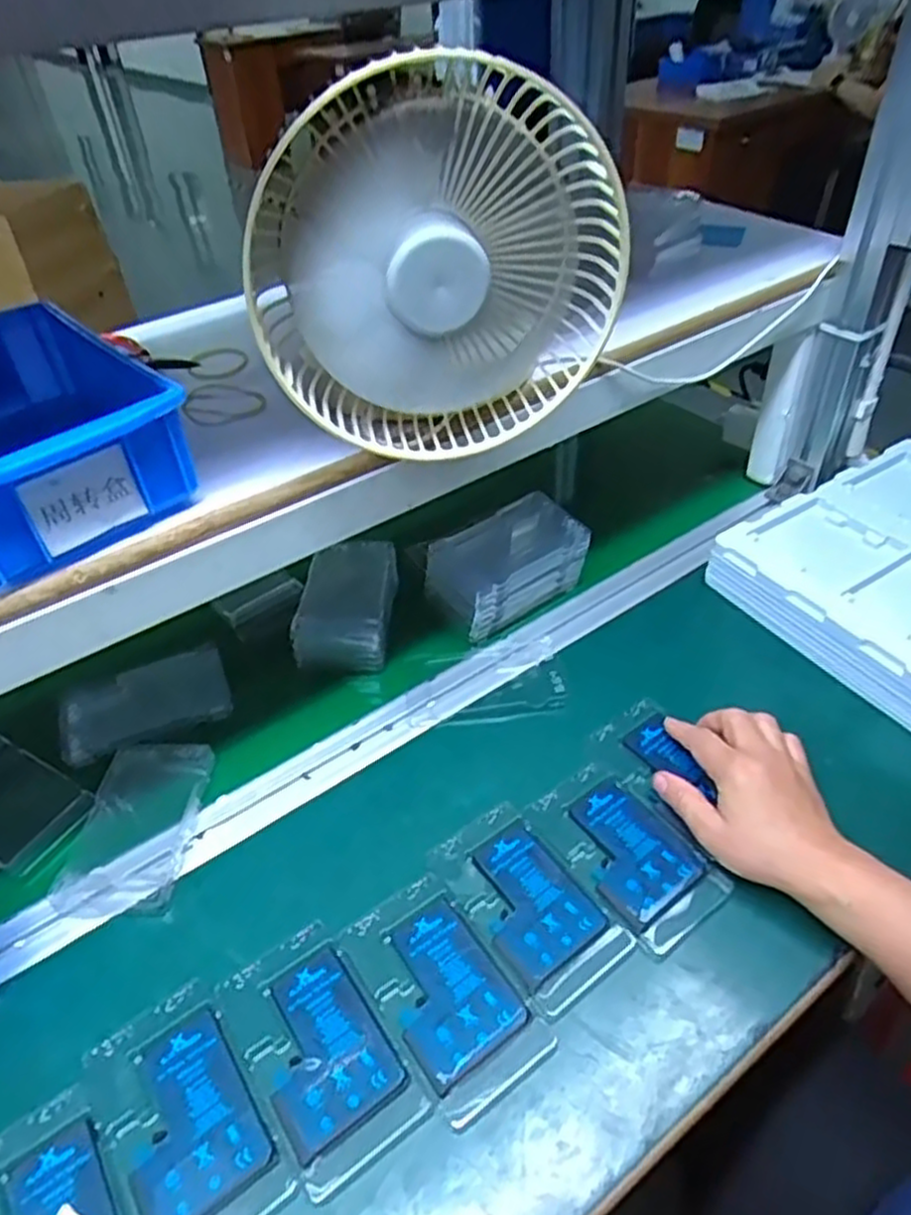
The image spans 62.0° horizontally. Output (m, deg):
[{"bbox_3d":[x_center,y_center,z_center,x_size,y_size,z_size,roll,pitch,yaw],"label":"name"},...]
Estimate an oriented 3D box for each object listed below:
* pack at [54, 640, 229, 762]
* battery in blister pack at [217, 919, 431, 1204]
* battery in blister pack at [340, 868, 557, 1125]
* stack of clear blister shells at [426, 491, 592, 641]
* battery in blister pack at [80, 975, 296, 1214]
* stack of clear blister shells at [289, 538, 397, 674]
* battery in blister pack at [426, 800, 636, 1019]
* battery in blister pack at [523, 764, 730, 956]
[{"bbox_3d":[-0.256,0.075,0.619,0.133,0.021,0.080,-16,43,-12],"label":"pack"},{"bbox_3d":[-0.078,0.248,0.432,0.072,0.015,0.126,-28,47,-24],"label":"battery in blister pack"},{"bbox_3d":[-0.008,0.226,0.453,0.072,0.015,0.126,-28,47,-24],"label":"battery in blister pack"},{"bbox_3d":[0.046,-0.035,0.677,0.129,0.077,0.074,-27,46,-23],"label":"stack of clear blister shells"},{"bbox_3d":[-0.146,0.271,0.406,0.075,0.007,0.127,-28,47,-24],"label":"battery in blister pack"},{"bbox_3d":[-0.095,-0.006,0.671,0.080,0.054,0.130,-1,42,5],"label":"stack of clear blister shells"},{"bbox_3d":[0.044,0.189,0.490,0.073,0.012,0.128,-29,47,-25],"label":"battery in blister pack"},{"bbox_3d":[0.114,0.161,0.509,0.072,0.007,0.126,-28,47,-24],"label":"battery in blister pack"}]

